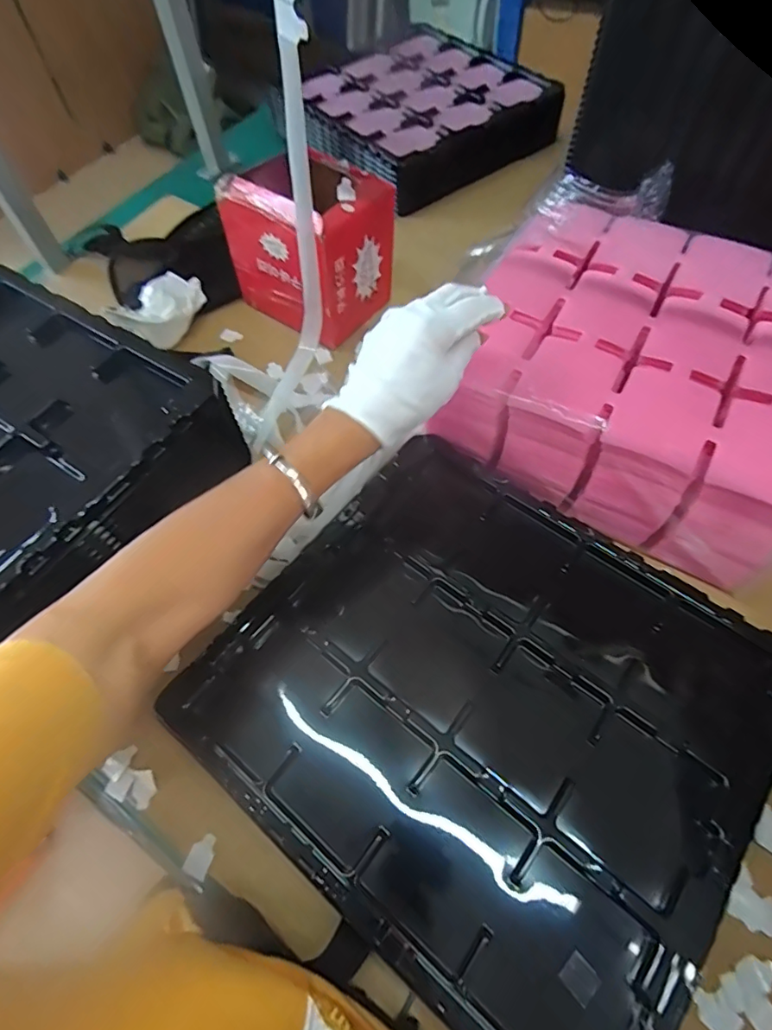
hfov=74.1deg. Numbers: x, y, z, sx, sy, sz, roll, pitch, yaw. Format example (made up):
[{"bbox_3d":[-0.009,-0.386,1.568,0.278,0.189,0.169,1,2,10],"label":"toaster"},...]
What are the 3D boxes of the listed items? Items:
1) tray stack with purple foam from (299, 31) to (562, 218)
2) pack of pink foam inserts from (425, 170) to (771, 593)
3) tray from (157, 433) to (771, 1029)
[{"bbox_3d":[0.055,-0.634,0.816,0.340,0.082,0.295,-29,63,-14],"label":"tray stack with purple foam"},{"bbox_3d":[0.249,-0.134,0.496,0.340,0.117,0.287,24,64,16],"label":"pack of pink foam inserts"},{"bbox_3d":[0.073,0.138,0.397,0.370,0.052,0.329,34,67,20],"label":"tray"}]

